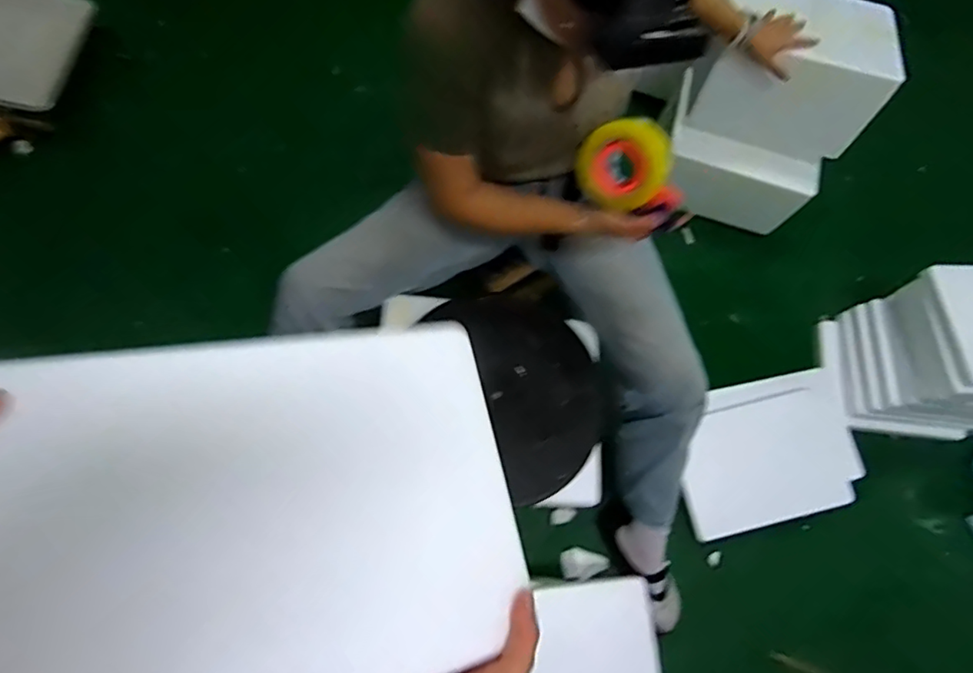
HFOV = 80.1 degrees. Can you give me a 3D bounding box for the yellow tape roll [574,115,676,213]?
[{"bbox_3d":[0.203,-0.254,0.855,0.130,0.050,0.130,4,106,13],"label":"yellow tape roll"}]

